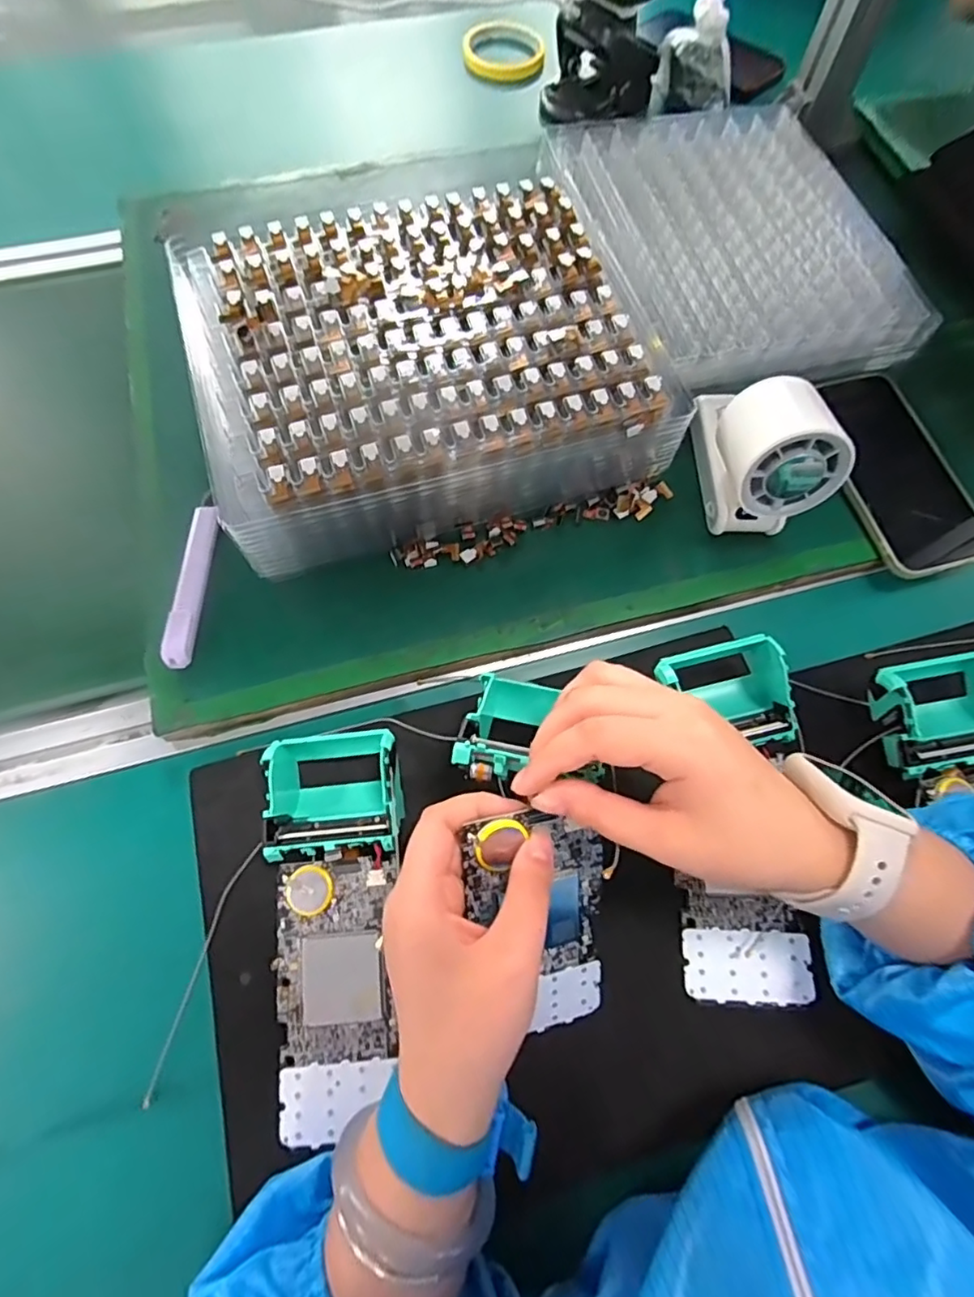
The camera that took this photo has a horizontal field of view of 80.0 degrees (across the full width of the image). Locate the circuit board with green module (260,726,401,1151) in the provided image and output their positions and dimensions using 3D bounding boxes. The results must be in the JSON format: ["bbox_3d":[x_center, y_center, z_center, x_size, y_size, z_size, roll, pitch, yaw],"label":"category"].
[{"bbox_3d":[-0.078,0.144,0.305,0.074,0.041,0.196,-2,78,-4],"label":"circuit board with green module"}]

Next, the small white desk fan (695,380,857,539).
[{"bbox_3d":[0.166,-0.129,0.366,0.062,0.087,0.108,-2,65,-5],"label":"small white desk fan"}]

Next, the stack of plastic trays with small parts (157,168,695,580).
[{"bbox_3d":[-0.043,-0.191,0.386,0.288,0.075,0.236,-20,68,-12],"label":"stack of plastic trays with small parts"}]

